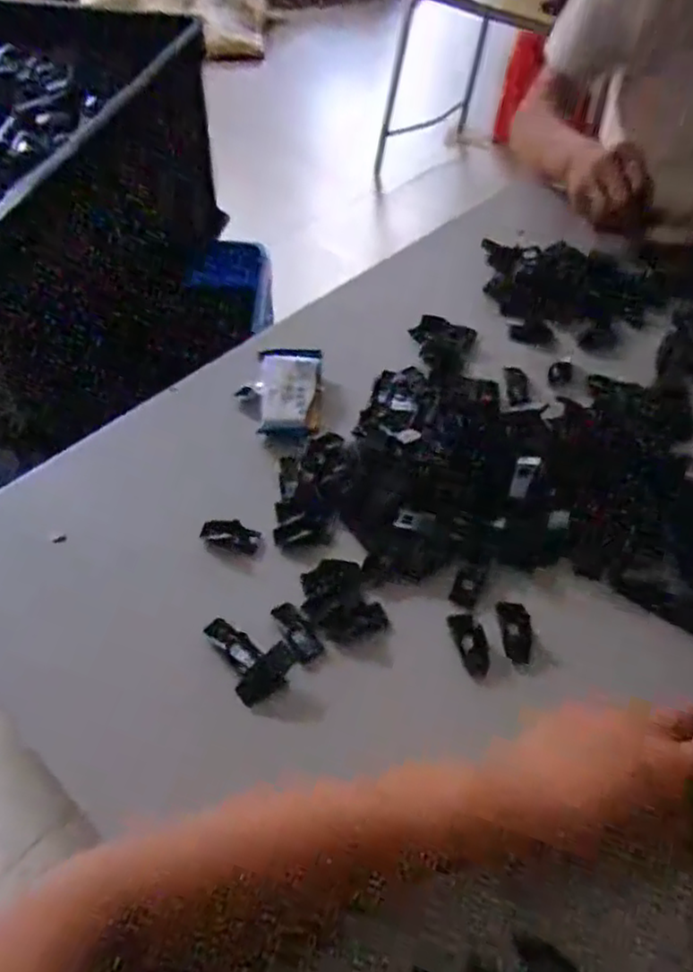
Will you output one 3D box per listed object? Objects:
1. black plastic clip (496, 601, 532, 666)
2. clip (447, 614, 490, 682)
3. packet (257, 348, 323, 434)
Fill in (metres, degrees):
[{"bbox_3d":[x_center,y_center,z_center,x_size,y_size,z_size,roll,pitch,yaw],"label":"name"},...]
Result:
[{"bbox_3d":[0.106,0.090,0.423,0.018,0.008,0.039,-4,51,-4],"label":"black plastic clip"},{"bbox_3d":[0.078,0.098,0.420,0.018,0.007,0.041,-14,52,-12],"label":"clip"},{"bbox_3d":[-0.043,-0.077,0.534,0.047,0.016,0.084,-1,50,-2],"label":"packet"}]

